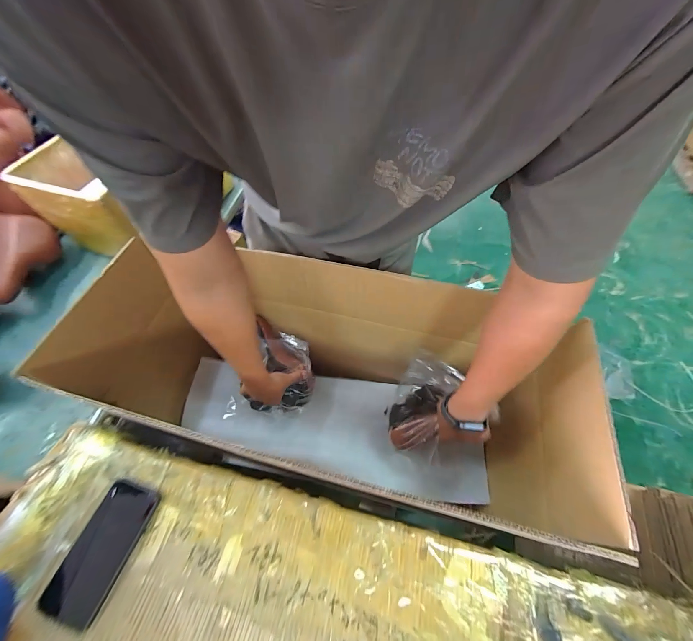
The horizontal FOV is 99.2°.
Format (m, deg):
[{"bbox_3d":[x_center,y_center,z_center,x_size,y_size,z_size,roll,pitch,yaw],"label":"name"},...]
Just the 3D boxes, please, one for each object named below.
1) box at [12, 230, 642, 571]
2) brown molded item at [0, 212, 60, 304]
[{"bbox_3d":[-0.051,0.137,0.634,0.814,0.428,0.330,11,61,9],"label":"box"},{"bbox_3d":[-0.853,-0.174,0.752,0.134,0.131,0.243,-33,64,-15],"label":"brown molded item"}]

